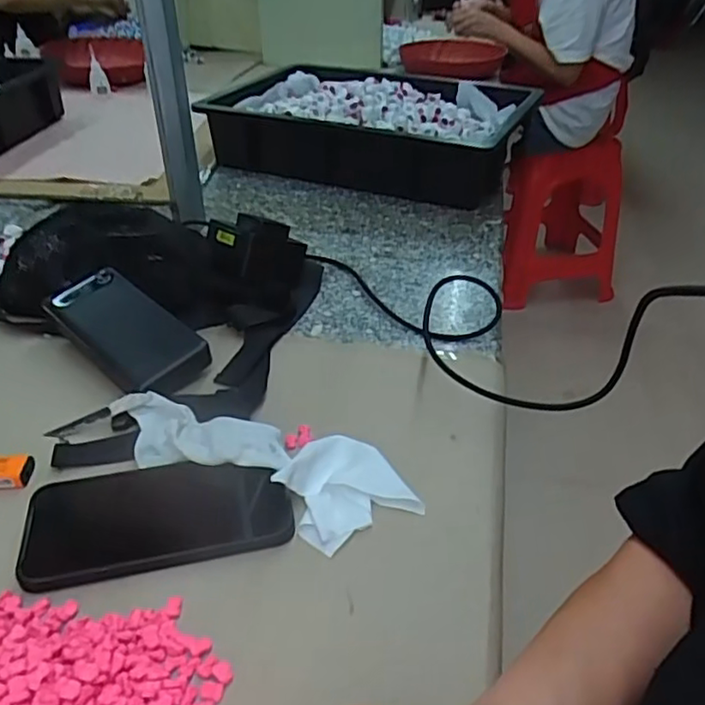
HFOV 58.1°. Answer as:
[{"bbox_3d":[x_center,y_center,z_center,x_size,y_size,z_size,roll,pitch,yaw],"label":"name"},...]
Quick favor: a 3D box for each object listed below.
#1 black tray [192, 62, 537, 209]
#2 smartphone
[{"bbox_3d":[0.036,-0.346,0.962,0.427,0.104,0.305,17,39,22],"label":"black tray"},{"bbox_3d":[-0.124,0.101,0.406,0.163,0.014,0.077,-7,35,-11],"label":"smartphone"}]

